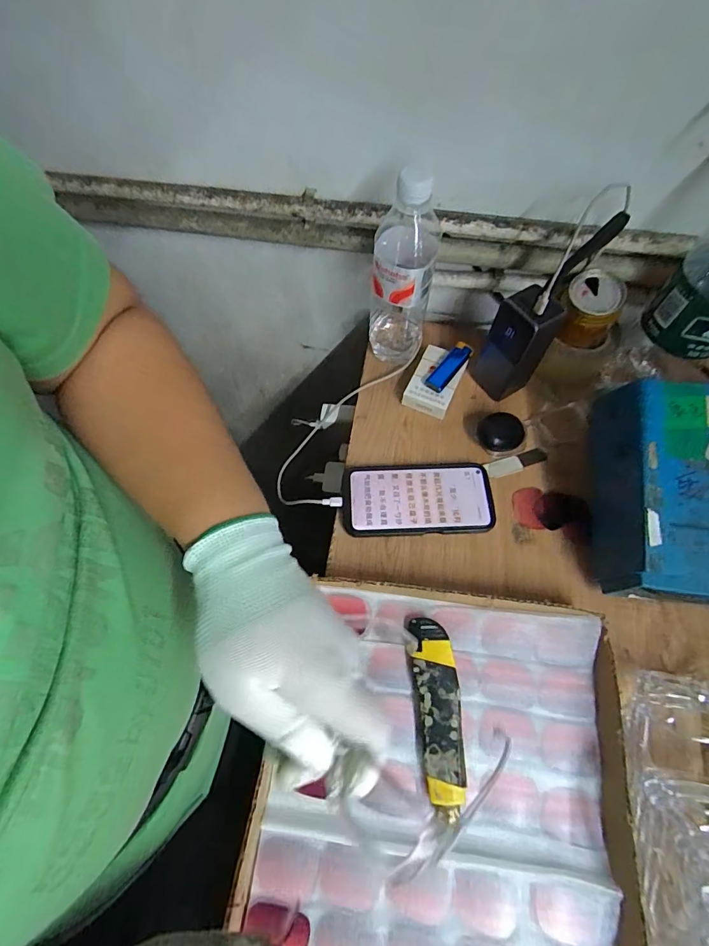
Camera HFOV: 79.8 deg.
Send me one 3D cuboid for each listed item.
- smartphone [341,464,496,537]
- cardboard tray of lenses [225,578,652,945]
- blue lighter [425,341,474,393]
[{"bbox_3d":[0.071,0.029,0.472,0.164,0.013,0.081,-2,64,-1],"label":"smartphone"},{"bbox_3d":[0.068,0.287,0.329,0.285,0.037,0.377,10,63,2],"label":"cardboard tray of lenses"},{"bbox_3d":[0.118,-0.132,0.526,0.026,0.010,0.078,36,71,17],"label":"blue lighter"}]

